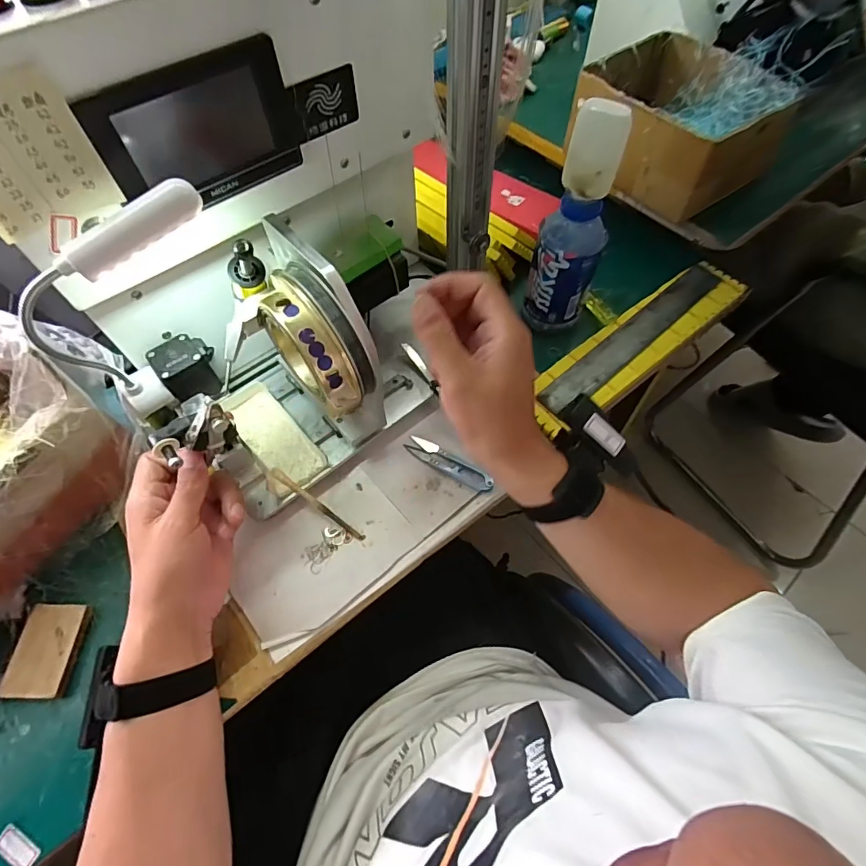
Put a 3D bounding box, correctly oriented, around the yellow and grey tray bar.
[{"bbox_3d":[0.245,-0.111,0.562,0.340,0.017,0.078,-34,65,-17],"label":"yellow and grey tray bar"}]

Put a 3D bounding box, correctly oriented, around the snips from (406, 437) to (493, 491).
[{"bbox_3d":[0.017,0.032,0.486,0.100,0.007,0.022,29,64,16],"label":"snips"}]

